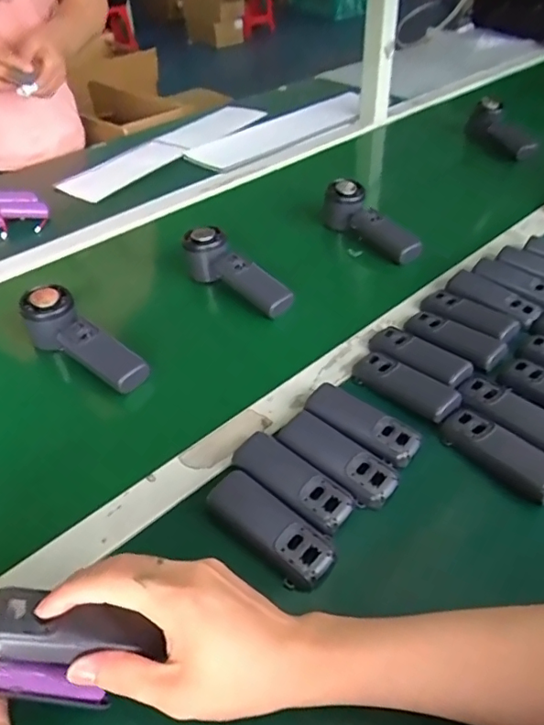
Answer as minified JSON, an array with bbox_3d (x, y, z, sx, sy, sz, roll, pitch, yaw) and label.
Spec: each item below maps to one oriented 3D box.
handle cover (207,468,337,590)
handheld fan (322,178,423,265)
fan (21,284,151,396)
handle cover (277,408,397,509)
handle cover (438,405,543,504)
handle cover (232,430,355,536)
[{"bbox_3d":[-0.002,0.128,0.425,0.108,0.022,0.043,30,49,29],"label":"handle cover"},{"bbox_3d":[0.135,-0.188,0.753,0.040,0.065,0.163,-33,65,-32],"label":"handheld fan"},{"bbox_3d":[-0.196,-0.021,0.580,0.160,0.050,0.048,34,50,16],"label":"fan"},{"bbox_3d":[0.056,0.082,0.469,0.106,0.018,0.045,26,47,26],"label":"handle cover"},{"bbox_3d":[0.196,0.077,0.469,0.042,0.016,0.105,-30,50,-30],"label":"handle cover"},{"bbox_3d":[0.016,0.099,0.454,0.106,0.019,0.041,30,49,29],"label":"handle cover"}]

